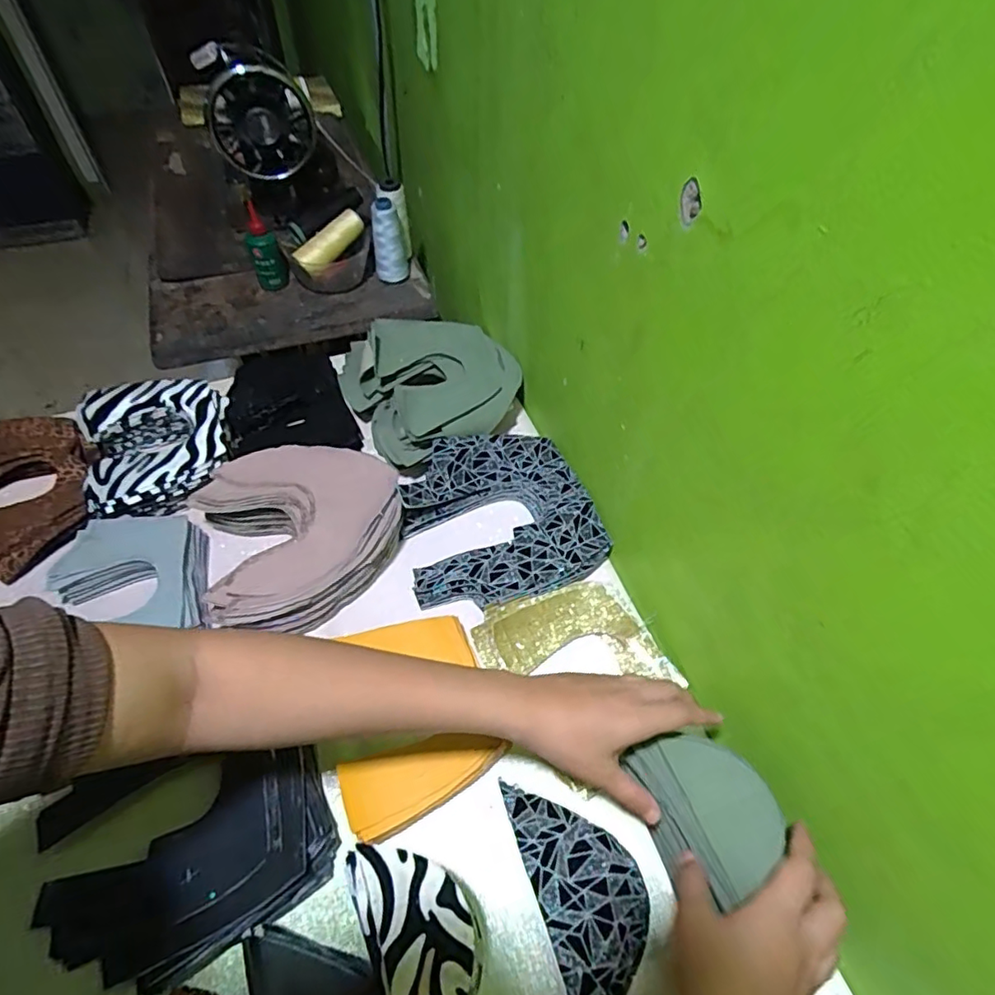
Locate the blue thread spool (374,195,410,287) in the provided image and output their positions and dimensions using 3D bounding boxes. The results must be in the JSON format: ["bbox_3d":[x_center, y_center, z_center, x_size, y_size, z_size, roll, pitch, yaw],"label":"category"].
[{"bbox_3d":[-0.160,-0.372,0.842,0.048,0.123,0.044,-8,54,-7],"label":"blue thread spool"}]

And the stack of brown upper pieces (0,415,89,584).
[{"bbox_3d":[-0.488,-0.005,0.585,0.130,0.031,0.189,-22,57,-17],"label":"stack of brown upper pieces"}]

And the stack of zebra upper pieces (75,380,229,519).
[{"bbox_3d":[-0.363,-0.053,0.606,0.143,0.044,0.158,-15,55,-13],"label":"stack of zebra upper pieces"}]

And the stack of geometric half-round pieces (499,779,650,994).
[{"bbox_3d":[0.063,0.275,0.399,0.074,0.020,0.151,-14,55,-12],"label":"stack of geometric half-round pieces"}]

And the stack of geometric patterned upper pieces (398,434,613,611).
[{"bbox_3d":[-0.002,0.022,0.581,0.186,0.043,0.183,-15,55,-12],"label":"stack of geometric patterned upper pieces"}]

